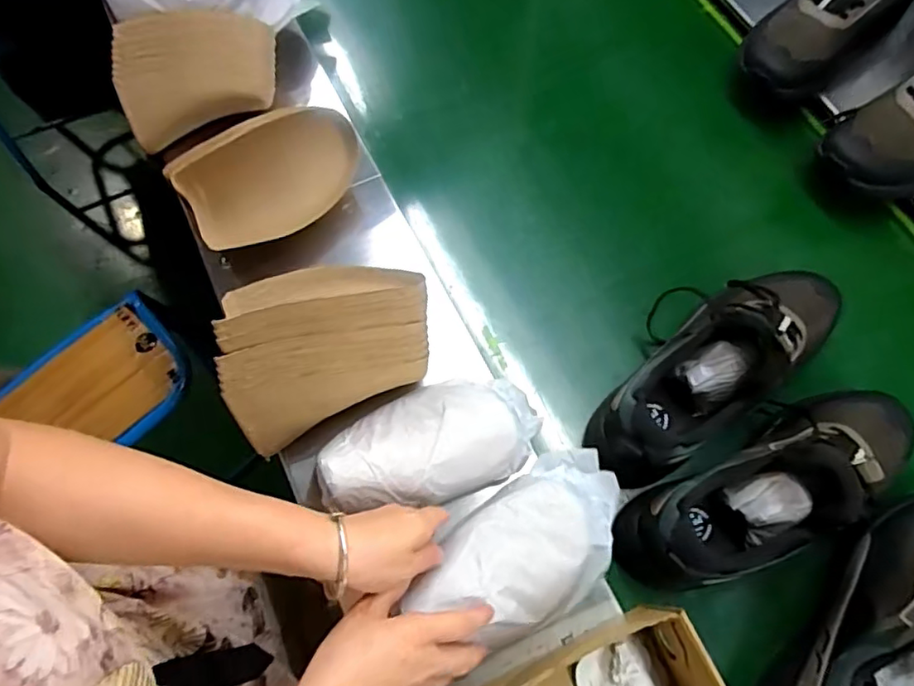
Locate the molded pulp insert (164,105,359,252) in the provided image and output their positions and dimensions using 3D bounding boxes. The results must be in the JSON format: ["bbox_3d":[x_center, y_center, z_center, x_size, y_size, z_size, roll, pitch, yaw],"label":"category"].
[{"bbox_3d":[-0.195,-0.176,0.624,0.197,0.116,0.058,-27,40,-6],"label":"molded pulp insert"}]

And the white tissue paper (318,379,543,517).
[{"bbox_3d":[-0.022,0.088,0.537,0.200,0.080,0.107,-19,70,-7],"label":"white tissue paper"}]

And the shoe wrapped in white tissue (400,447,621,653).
[{"bbox_3d":[0.068,0.180,0.505,0.205,0.081,0.113,-35,73,-12],"label":"shoe wrapped in white tissue"}]

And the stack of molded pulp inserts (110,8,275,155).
[{"bbox_3d":[-0.315,-0.323,0.700,0.199,0.087,0.113,-13,70,-5],"label":"stack of molded pulp inserts"}]

